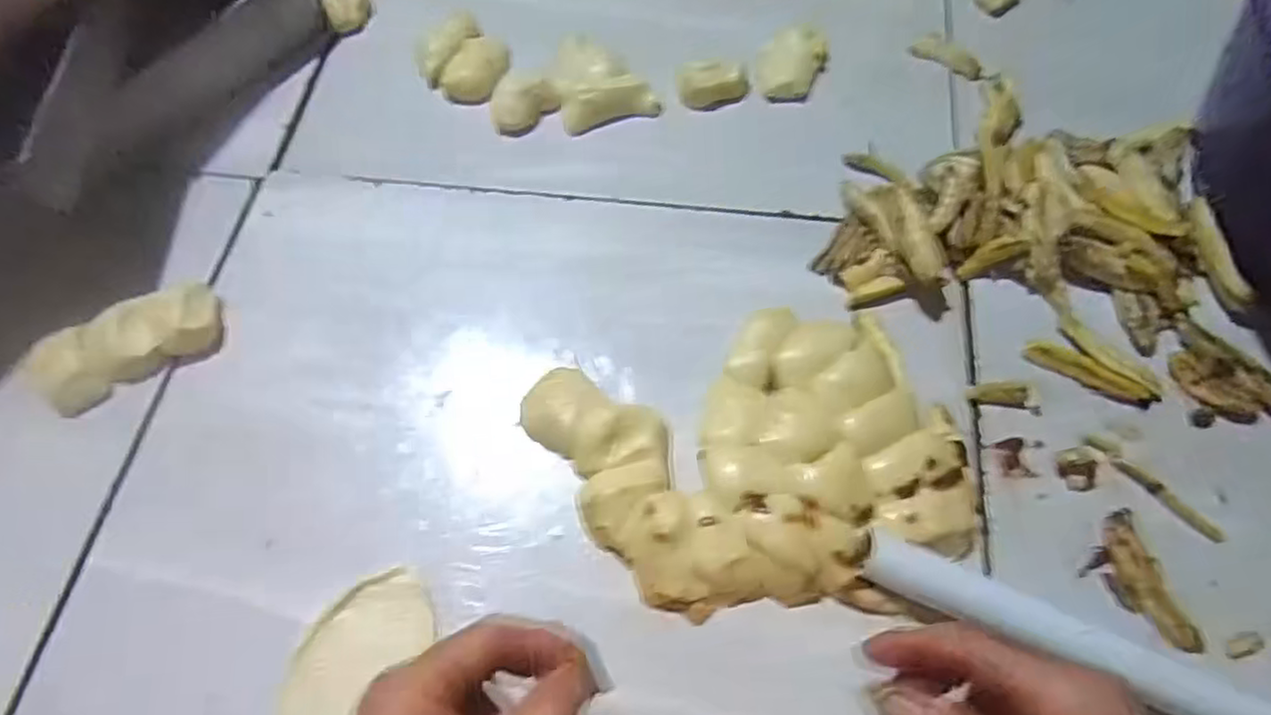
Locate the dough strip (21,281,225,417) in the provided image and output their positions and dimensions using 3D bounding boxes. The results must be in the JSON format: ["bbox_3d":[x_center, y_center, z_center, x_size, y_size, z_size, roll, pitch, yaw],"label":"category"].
[{"bbox_3d":[-0.319,-0.006,0.439,0.110,0.021,0.053,-30,68,-11],"label":"dough strip"}]

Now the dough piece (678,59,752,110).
[{"bbox_3d":[0.060,-0.207,0.527,0.054,0.032,0.026,-7,66,-1],"label":"dough piece"}]

